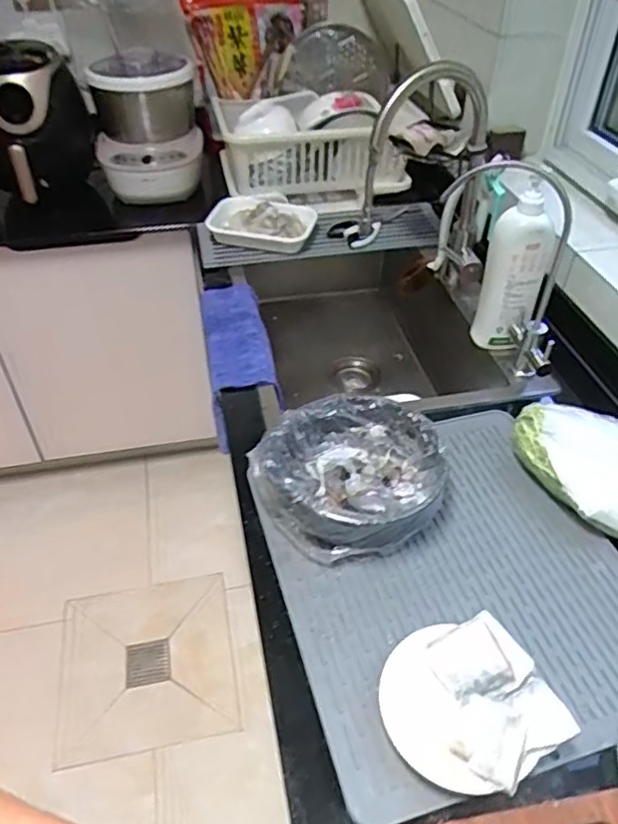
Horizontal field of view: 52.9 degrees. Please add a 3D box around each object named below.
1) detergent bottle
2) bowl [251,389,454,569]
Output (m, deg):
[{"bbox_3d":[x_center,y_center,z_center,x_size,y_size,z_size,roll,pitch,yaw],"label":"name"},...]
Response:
[{"bbox_3d":[0.309,-0.203,0.939,0.089,0.242,0.048,16,46,17],"label":"detergent bottle"},{"bbox_3d":[0.055,0.078,0.762,0.210,0.090,0.195,0,43,0],"label":"bowl"}]

